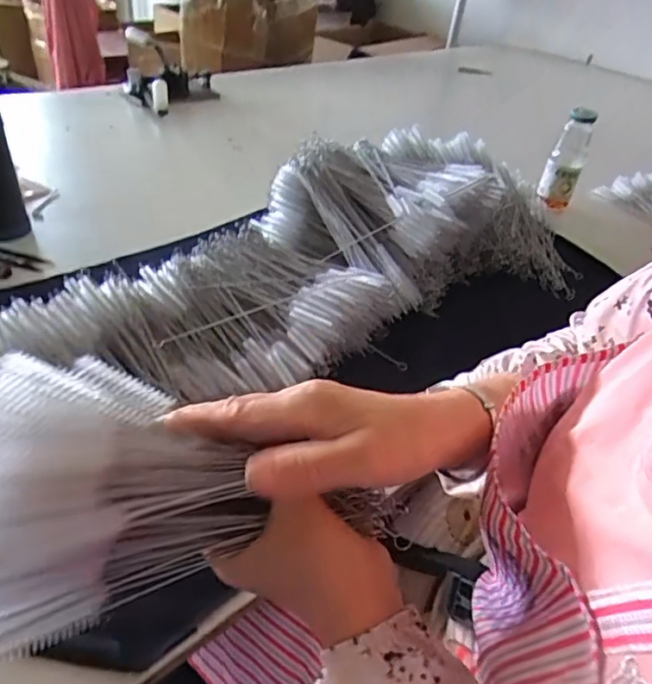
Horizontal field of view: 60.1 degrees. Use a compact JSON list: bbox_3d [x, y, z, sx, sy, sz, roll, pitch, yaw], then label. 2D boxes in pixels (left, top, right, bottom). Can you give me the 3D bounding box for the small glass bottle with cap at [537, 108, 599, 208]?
[{"bbox_3d":[0.408,-0.311,0.957,0.059,0.155,0.047,22,42,17],"label":"small glass bottle with cap"}]

